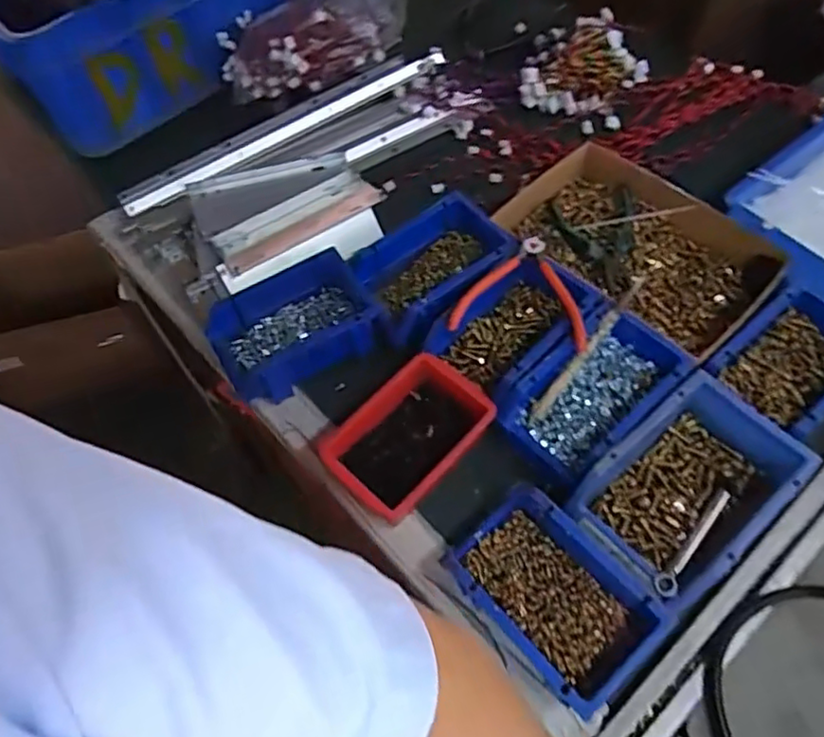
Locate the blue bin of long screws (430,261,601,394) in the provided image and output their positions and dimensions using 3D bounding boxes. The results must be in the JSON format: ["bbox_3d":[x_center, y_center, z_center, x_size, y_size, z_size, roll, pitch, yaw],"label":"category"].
[{"bbox_3d":[0.102,-0.046,0.636,0.103,0.056,0.148,38,70,22],"label":"blue bin of long screws"}]

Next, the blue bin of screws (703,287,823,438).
[{"bbox_3d":[0.360,-0.002,0.603,0.147,0.061,0.105,-38,65,-15],"label":"blue bin of screws"}]

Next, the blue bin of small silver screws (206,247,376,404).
[{"bbox_3d":[-0.123,-0.040,0.668,0.167,0.064,0.109,-27,62,-9],"label":"blue bin of small silver screws"}]

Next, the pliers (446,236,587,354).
[{"bbox_3d":[0.111,-0.080,0.627,0.131,0.018,0.114,9,62,10],"label":"pliers"}]

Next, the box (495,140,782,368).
[{"bbox_3d":[0.243,-0.130,0.693,0.170,0.060,0.272,-40,65,-16],"label":"box"}]

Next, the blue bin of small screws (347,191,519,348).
[{"bbox_3d":[0.022,-0.104,0.690,0.155,0.070,0.133,-30,65,-11],"label":"blue bin of small screws"}]

